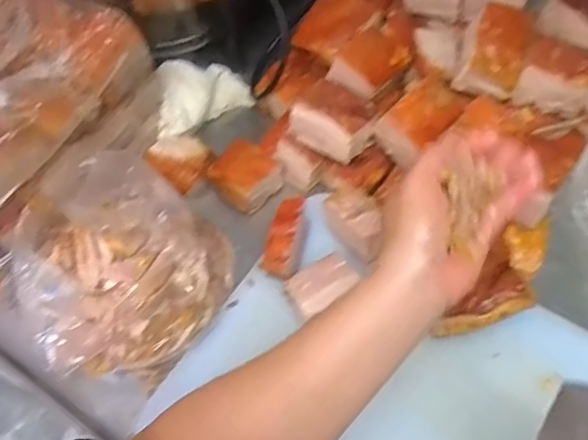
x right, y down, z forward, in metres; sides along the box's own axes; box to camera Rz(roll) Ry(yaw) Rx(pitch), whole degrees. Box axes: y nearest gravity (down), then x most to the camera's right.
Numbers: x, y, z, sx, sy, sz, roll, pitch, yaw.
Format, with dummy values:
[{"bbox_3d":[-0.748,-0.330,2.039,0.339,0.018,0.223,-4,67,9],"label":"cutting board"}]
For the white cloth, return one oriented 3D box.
[{"bbox_3d":[-0.131,-0.172,0.746,0.145,0.032,0.092,-32,94,-42],"label":"white cloth"}]

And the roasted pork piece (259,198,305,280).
[{"bbox_3d":[-0.009,0.018,0.586,0.035,0.029,0.085,13,62,8],"label":"roasted pork piece"}]

